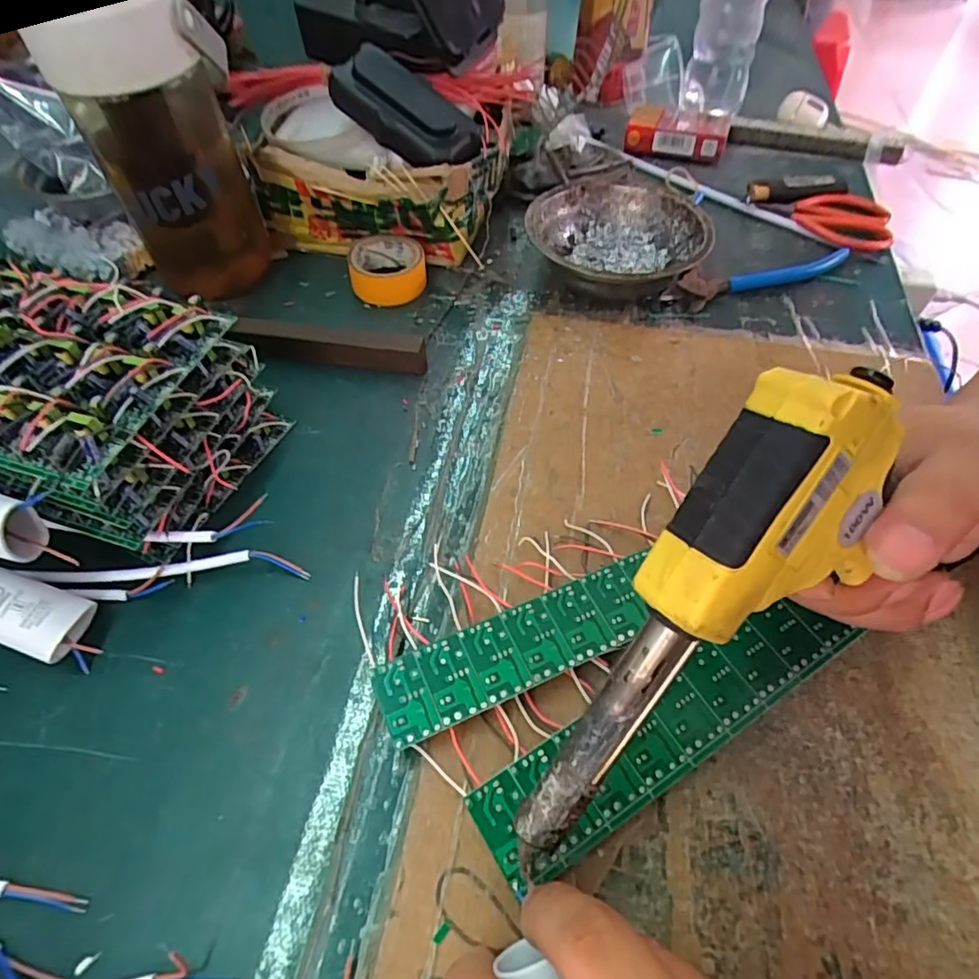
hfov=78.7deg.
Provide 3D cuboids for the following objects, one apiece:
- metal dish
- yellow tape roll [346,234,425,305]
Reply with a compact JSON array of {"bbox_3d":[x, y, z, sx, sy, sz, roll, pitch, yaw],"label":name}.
[{"bbox_3d":[0.092,-0.177,0.433,0.123,0.039,0.131,0,53,0],"label":"metal dish"},{"bbox_3d":[-0.074,-0.160,0.432,0.052,0.025,0.050,0,53,0],"label":"yellow tape roll"}]

